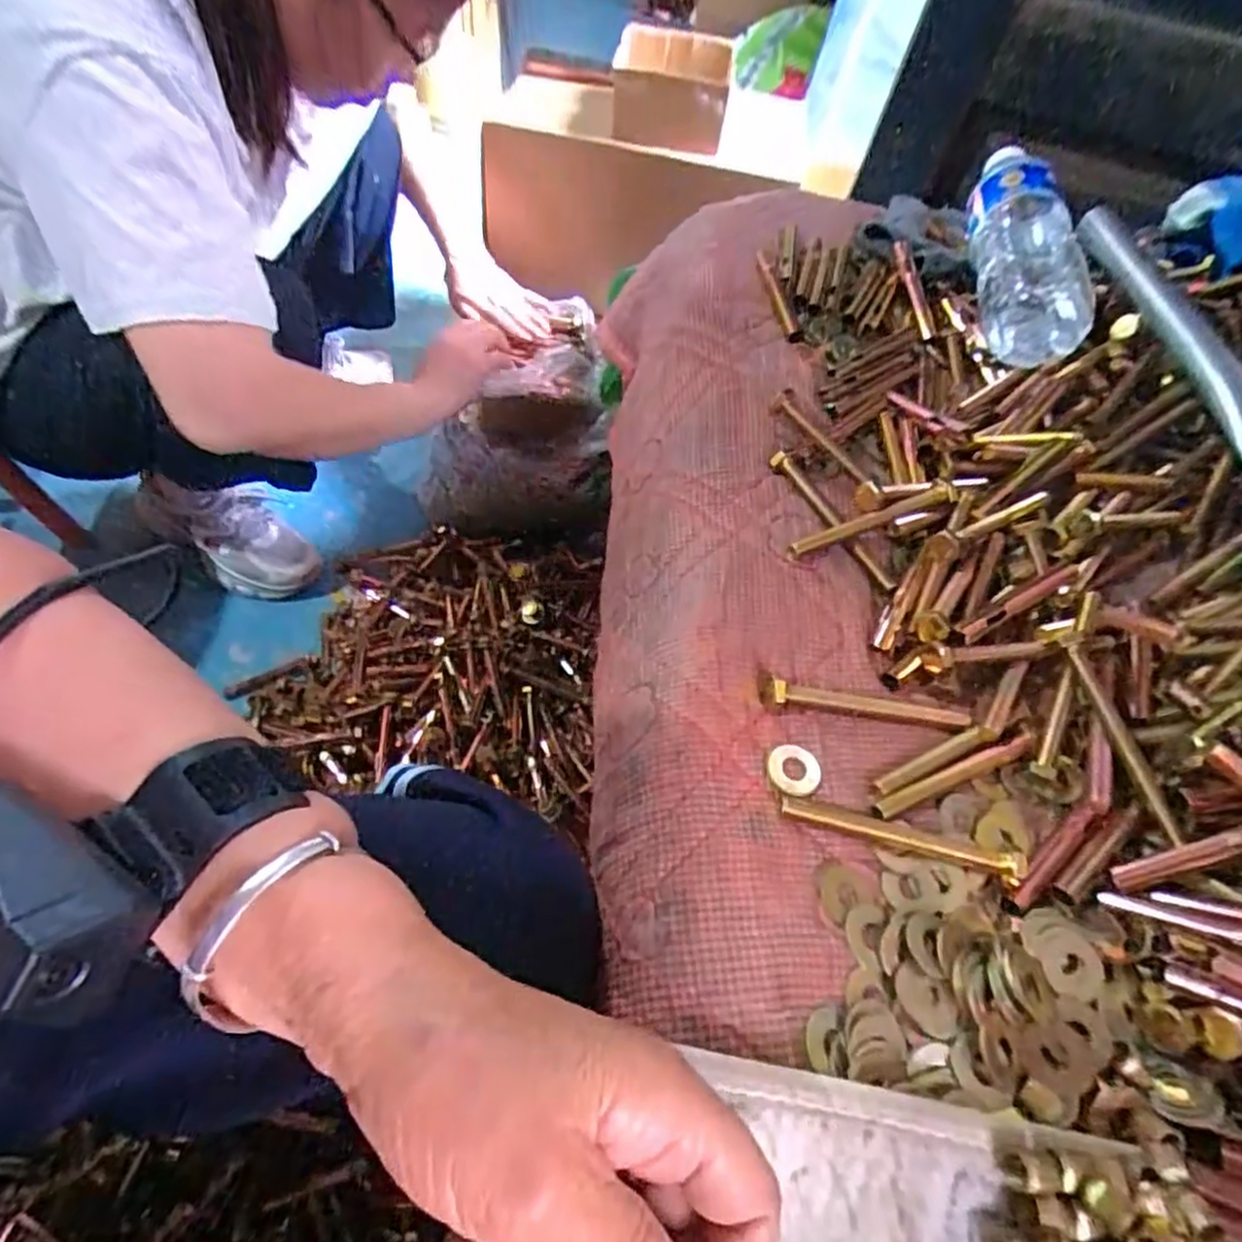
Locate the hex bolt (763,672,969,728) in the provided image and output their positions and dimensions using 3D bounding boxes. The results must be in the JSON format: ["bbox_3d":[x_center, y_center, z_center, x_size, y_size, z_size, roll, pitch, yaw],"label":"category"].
[{"bbox_3d":[0.119,0.040,0.341,0.107,0.011,0.014,9,54,-12],"label":"hex bolt"}]

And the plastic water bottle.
[{"bbox_3d":[0.295,-0.268,0.512,0.060,0.077,0.187,13,53,-2],"label":"plastic water bottle"}]

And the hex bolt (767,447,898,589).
[{"bbox_3d":[0.122,-0.061,0.409,0.013,0.013,0.107,-20,61,-24],"label":"hex bolt"}]

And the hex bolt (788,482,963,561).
[{"bbox_3d":[0.142,-0.058,0.398,0.107,0.014,0.010,-17,57,-14],"label":"hex bolt"}]

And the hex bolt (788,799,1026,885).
[{"bbox_3d":[0.122,0.094,0.305,0.106,0.012,0.010,16,53,0],"label":"hex bolt"}]

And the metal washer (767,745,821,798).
[{"bbox_3d":[0.078,0.067,0.316,0.024,0.004,0.023,6,54,-8],"label":"metal washer"}]

